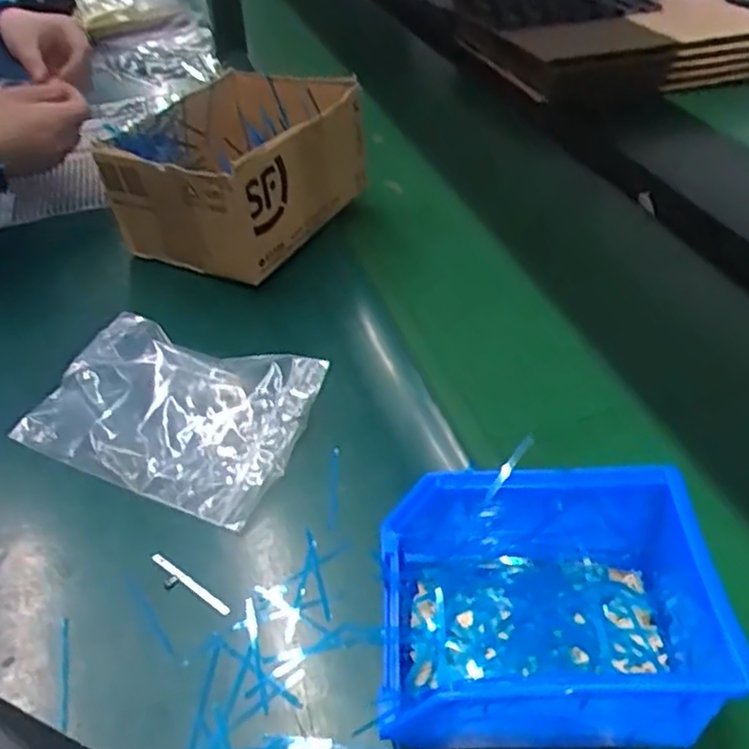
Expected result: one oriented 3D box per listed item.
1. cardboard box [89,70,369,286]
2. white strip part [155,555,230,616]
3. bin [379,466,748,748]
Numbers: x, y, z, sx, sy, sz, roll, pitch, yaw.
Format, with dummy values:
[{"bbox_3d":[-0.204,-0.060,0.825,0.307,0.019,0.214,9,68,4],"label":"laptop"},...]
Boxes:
[{"bbox_3d":[-0.115,-0.192,0.662,0.163,0.106,0.221,15,44,24],"label":"cardboard box"},{"bbox_3d":[-0.101,0.114,0.381,0.057,0.004,0.011,22,47,30],"label":"white strip part"},{"bbox_3d":[0.073,0.107,0.317,0.140,0.074,0.107,-2,40,4],"label":"bin"}]

